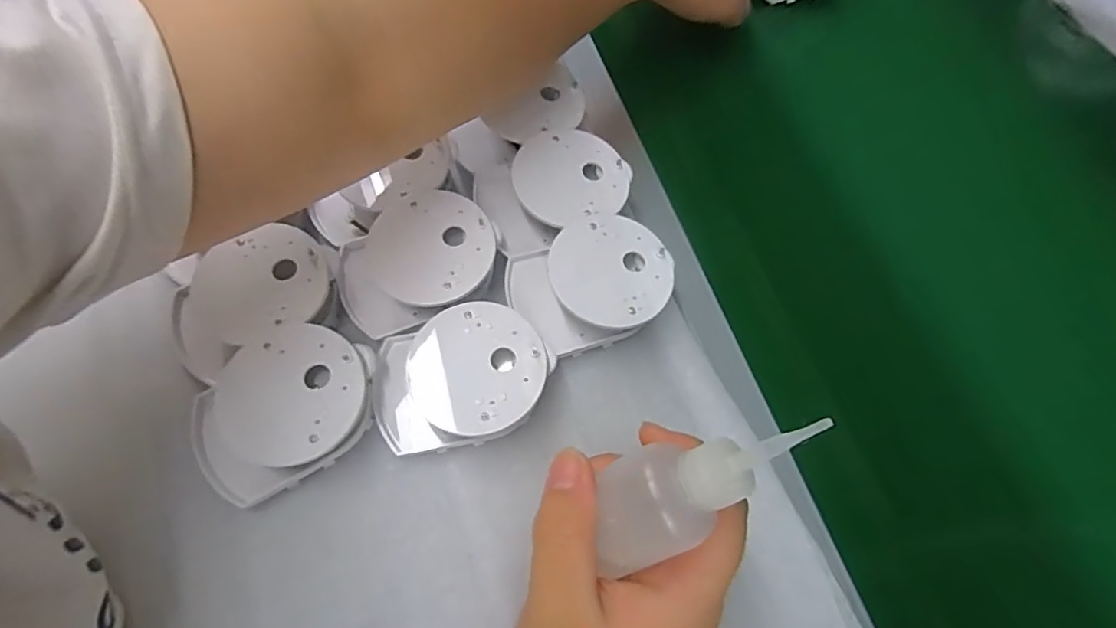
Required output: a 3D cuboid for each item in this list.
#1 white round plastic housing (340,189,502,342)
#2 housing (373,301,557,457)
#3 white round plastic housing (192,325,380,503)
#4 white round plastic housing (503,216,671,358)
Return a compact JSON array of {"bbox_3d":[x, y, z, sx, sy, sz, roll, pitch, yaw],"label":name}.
[{"bbox_3d":[-0.073,-0.027,0.291,0.081,0.022,0.063,-20,68,-11],"label":"white round plastic housing"},{"bbox_3d":[-0.047,0.032,0.274,0.084,0.032,0.061,-12,67,-8],"label":"housing"},{"bbox_3d":[-0.127,0.045,0.266,0.083,0.033,0.061,-28,70,-14],"label":"white round plastic housing"},{"bbox_3d":[0.018,-0.014,0.297,0.080,0.033,0.062,-17,67,-10],"label":"white round plastic housing"}]

